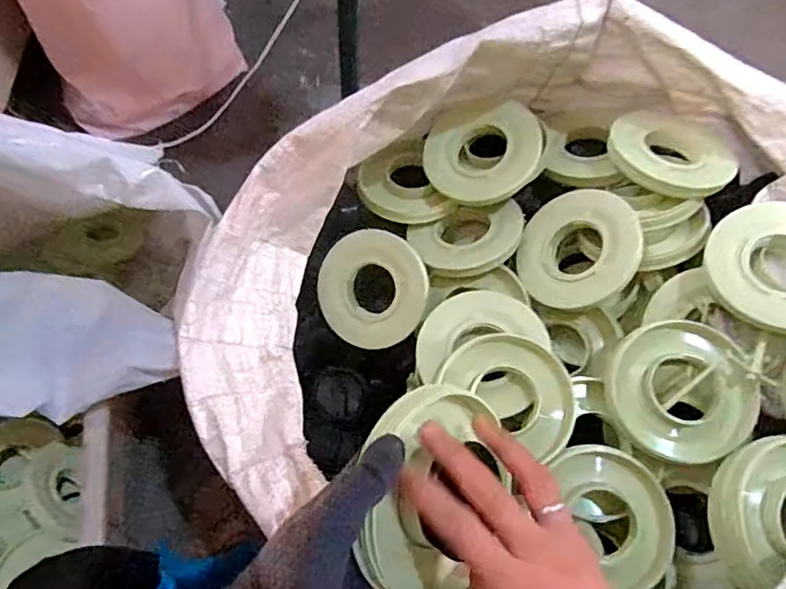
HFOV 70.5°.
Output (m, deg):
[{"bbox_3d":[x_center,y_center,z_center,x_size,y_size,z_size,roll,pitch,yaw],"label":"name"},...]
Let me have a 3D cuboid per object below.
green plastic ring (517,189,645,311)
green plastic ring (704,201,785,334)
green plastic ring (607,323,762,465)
[{"bbox_3d":[0.195,-0.048,0.586,0.127,0.013,0.128,-16,63,33],"label":"green plastic ring"},{"bbox_3d":[0.367,-0.026,0.523,0.127,0.020,0.120,-6,69,15],"label":"green plastic ring"},{"bbox_3d":[0.268,0.089,0.517,0.125,0.021,0.124,-2,79,11],"label":"green plastic ring"}]

